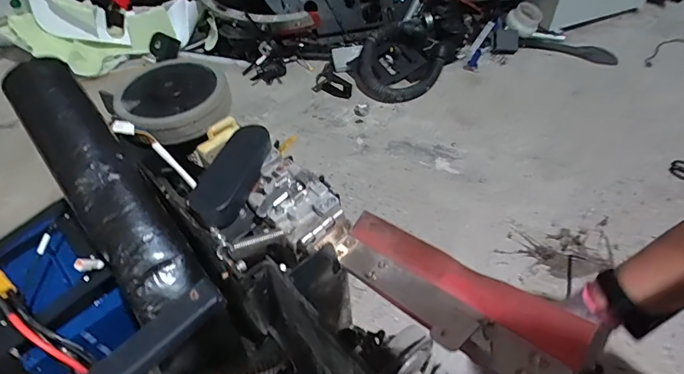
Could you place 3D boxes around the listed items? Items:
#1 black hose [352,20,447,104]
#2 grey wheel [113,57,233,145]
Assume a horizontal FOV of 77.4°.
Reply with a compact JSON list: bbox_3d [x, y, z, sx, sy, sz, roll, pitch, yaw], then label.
[{"bbox_3d":[0.168,-0.354,1.200,0.278,0.073,0.227,-31,72,-6],"label":"black hose"},{"bbox_3d":[-0.214,-0.116,0.549,0.134,0.031,0.130,-1,47,1],"label":"grey wheel"}]

